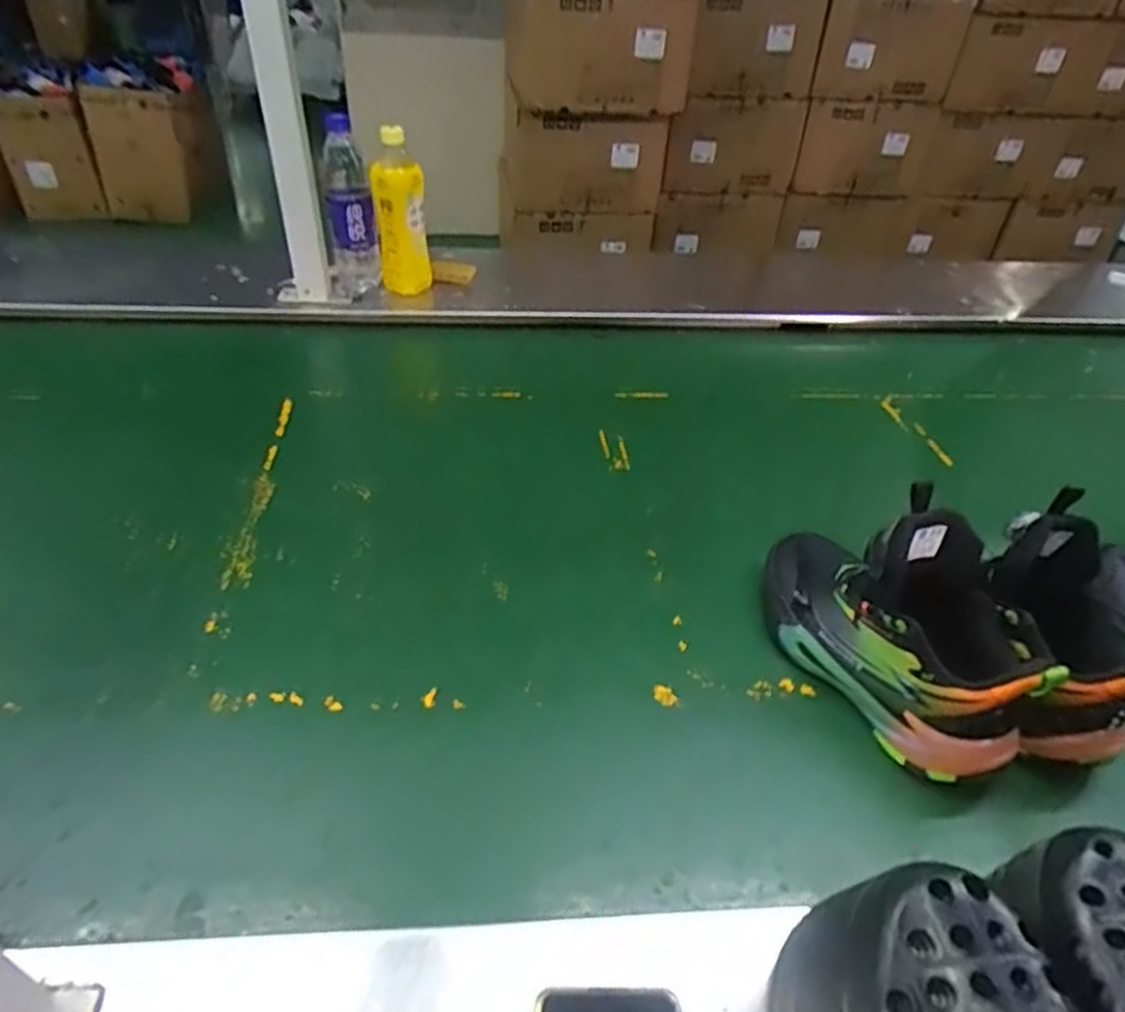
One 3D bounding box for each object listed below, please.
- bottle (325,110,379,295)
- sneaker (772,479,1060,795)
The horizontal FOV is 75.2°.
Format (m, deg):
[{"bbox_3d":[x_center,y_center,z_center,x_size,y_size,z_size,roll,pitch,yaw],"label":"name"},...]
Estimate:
[{"bbox_3d":[-0.305,-0.417,1.038,0.073,0.245,0.057,-8,40,-12],"label":"bottle"},{"bbox_3d":[0.248,0.078,0.550,0.085,0.154,0.237,-20,44,-25],"label":"sneaker"}]

